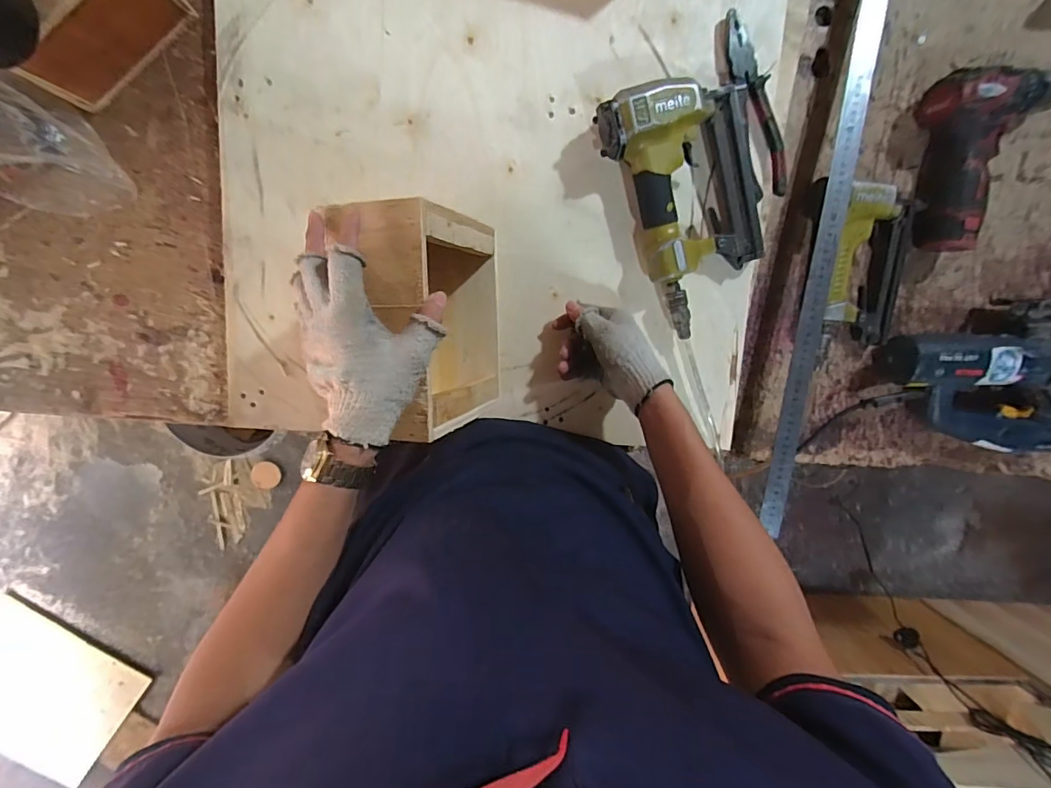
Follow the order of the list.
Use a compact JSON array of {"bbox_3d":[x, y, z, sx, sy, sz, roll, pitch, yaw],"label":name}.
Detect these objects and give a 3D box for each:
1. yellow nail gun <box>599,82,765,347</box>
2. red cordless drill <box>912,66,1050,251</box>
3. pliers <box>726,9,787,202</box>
[{"bbox_3d":[0.203,-0.217,0.526,0.173,0.059,0.260,-23,100,2],"label":"yellow nail gun"},{"bbox_3d":[0.549,-0.270,0.553,0.159,0.050,0.192,-3,100,-2],"label":"red cordless drill"},{"bbox_3d":[0.256,-0.319,0.525,0.039,0.021,0.193,-13,100,0],"label":"pliers"}]

